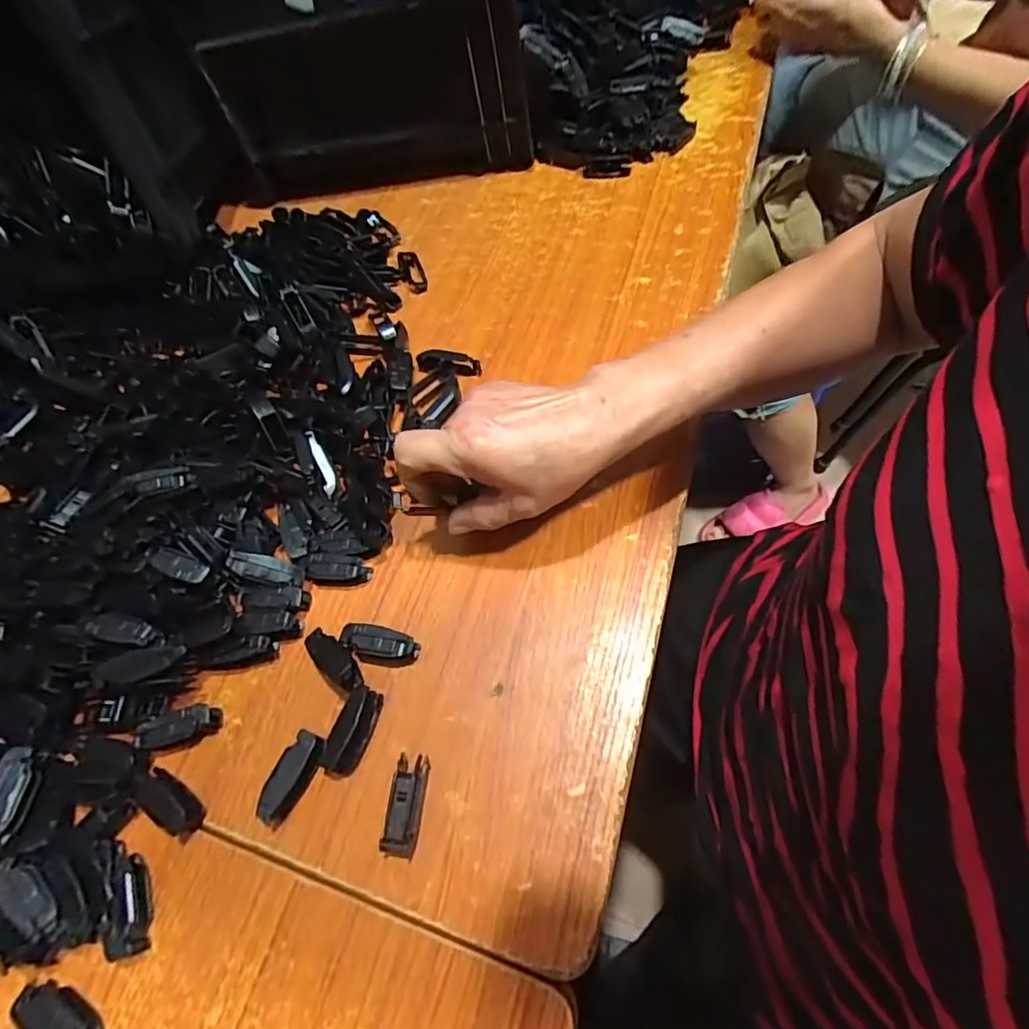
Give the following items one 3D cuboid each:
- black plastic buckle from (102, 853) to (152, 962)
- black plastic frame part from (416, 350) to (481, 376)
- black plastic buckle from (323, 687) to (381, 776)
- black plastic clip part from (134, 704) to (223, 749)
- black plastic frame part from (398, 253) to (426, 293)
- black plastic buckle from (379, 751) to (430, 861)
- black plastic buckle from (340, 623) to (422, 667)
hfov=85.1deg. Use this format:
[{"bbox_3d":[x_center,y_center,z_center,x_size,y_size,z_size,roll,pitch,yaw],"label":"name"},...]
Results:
[{"bbox_3d":[-0.210,0.212,0.305,0.013,0.023,0.049,-22,60,-4],"label":"black plastic buckle"},{"bbox_3d":[-0.056,-0.127,0.473,0.055,0.012,0.018,1,61,9],"label":"black plastic frame part"},{"bbox_3d":[-0.096,0.127,0.332,0.020,0.015,0.049,15,64,17],"label":"black plastic buckle"},{"bbox_3d":[-0.210,0.132,0.347,0.047,0.016,0.019,-15,59,0],"label":"black plastic clip part"},{"bbox_3d":[-0.099,-0.234,0.540,0.020,0.010,0.059,-17,59,-1],"label":"black plastic frame part"},{"bbox_3d":[-0.059,0.160,0.309,0.020,0.016,0.050,-1,60,8],"label":"black plastic buckle"},{"bbox_3d":[-0.086,0.083,0.355,0.048,0.016,0.020,6,62,12],"label":"black plastic buckle"}]

